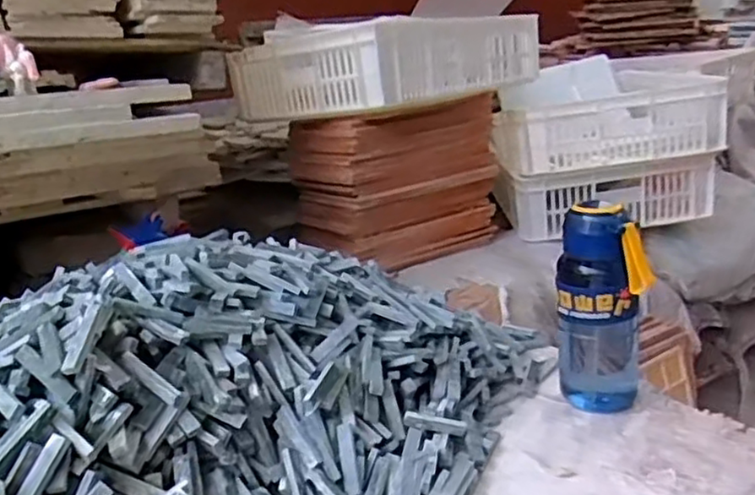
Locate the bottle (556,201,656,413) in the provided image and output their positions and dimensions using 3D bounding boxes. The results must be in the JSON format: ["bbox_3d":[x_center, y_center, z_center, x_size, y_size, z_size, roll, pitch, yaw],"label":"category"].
[{"bbox_3d":[0.238,0.065,0.710,0.089,0.220,0.075,4,20,23],"label":"bottle"}]

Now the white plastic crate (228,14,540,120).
[{"bbox_3d":[0.057,-0.378,1.343,0.373,0.160,0.591,11,23,37],"label":"white plastic crate"}]

